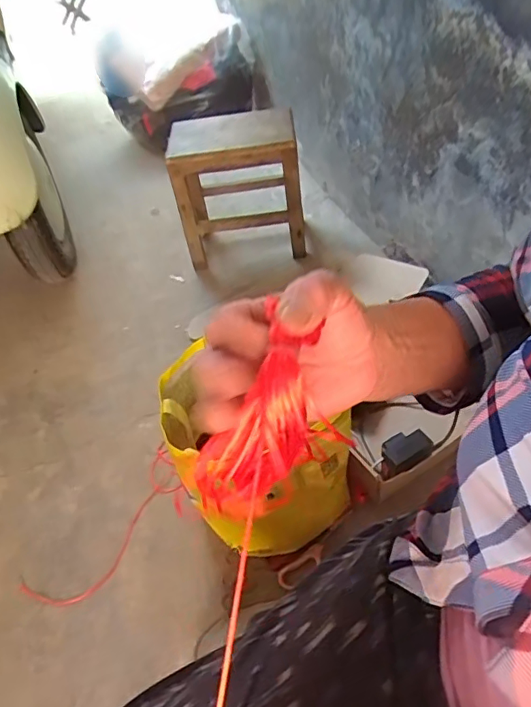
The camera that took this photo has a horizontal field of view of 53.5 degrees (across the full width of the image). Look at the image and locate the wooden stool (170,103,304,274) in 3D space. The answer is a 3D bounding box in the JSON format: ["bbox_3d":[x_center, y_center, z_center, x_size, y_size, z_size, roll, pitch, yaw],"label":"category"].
[{"bbox_3d":[-0.061,-0.383,1.210,0.276,0.269,0.189,-6,45,1],"label":"wooden stool"}]

